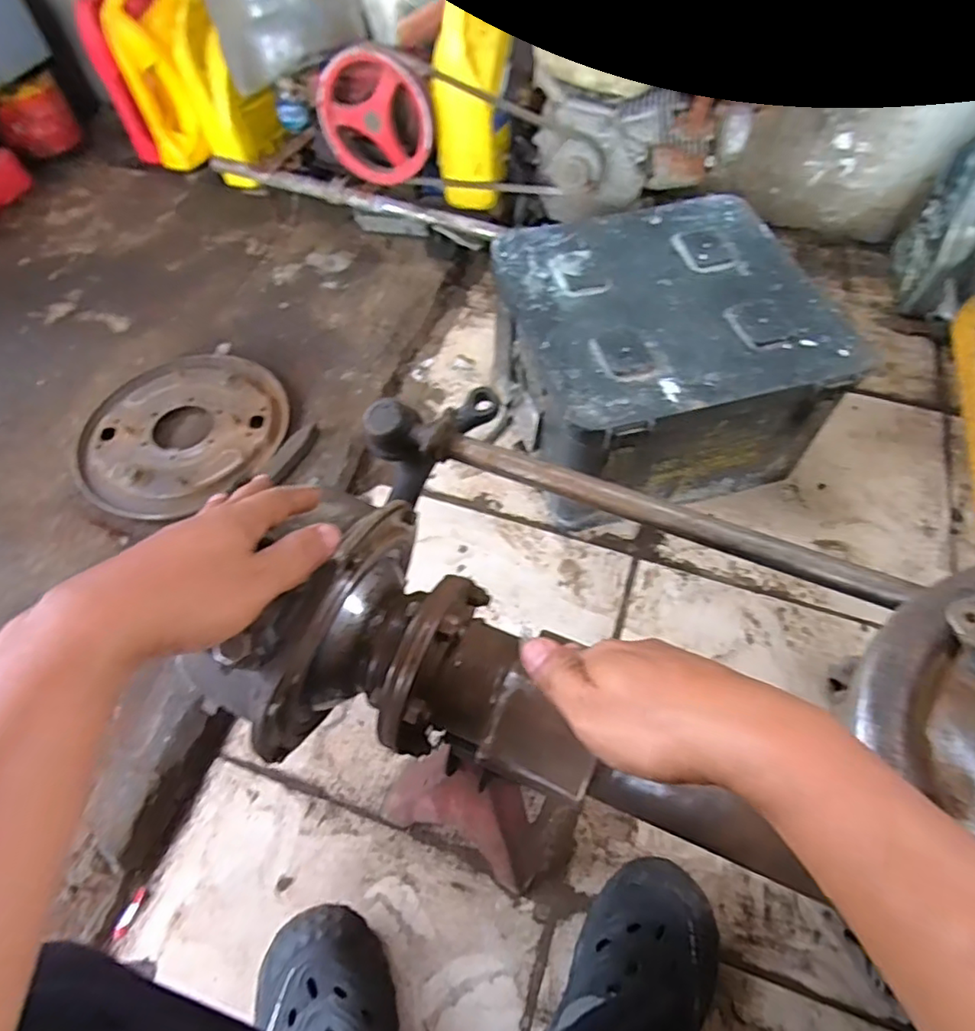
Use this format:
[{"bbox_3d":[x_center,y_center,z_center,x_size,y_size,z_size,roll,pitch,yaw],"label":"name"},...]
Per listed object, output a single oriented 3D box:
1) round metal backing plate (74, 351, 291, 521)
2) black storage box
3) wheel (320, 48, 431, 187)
[{"bbox_3d":[-0.452,-0.130,0.871,0.271,0.022,0.294,0,58,1],"label":"round metal backing plate"},{"bbox_3d":[0.229,-0.219,0.837,0.369,0.225,0.362,-14,59,-8],"label":"black storage box"},{"bbox_3d":[-0.173,-0.616,0.933,0.174,0.194,0.047,12,59,8],"label":"wheel"}]

